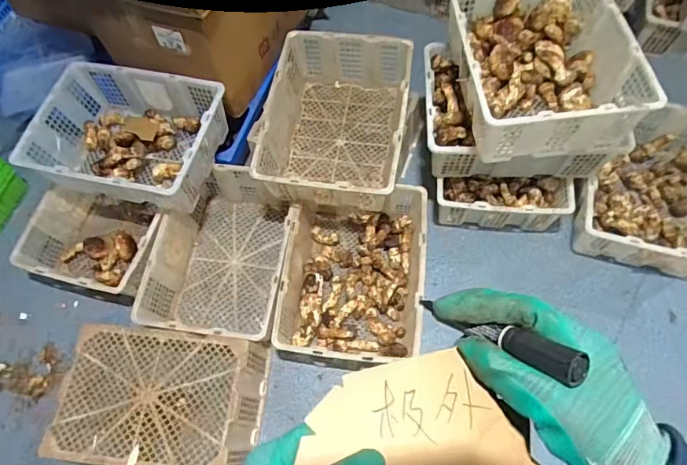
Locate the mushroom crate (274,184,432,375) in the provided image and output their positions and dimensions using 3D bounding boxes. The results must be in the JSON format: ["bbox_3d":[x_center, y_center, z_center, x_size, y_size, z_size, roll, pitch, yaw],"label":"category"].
[{"bbox_3d":[0.028,0.105,1.232,0.354,0.142,0.477,6,66,6],"label":"mushroom crate"}]

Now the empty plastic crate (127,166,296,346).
[{"bbox_3d":[-0.318,0.064,1.277,0.352,0.158,0.468,8,66,7],"label":"empty plastic crate"}]

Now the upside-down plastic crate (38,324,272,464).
[{"bbox_3d":[-0.427,0.406,1.111,0.446,0.138,0.305,2,66,4],"label":"upside-down plastic crate"}]

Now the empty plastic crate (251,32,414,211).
[{"bbox_3d":[-0.018,-0.288,1.226,0.354,0.176,0.460,6,66,6],"label":"empty plastic crate"}]

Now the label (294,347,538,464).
[{"bbox_3d":[0.046,0.134,0.286,0.139,0.012,0.104,-6,68,-3],"label":"label"}]

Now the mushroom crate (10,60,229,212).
[{"bbox_3d":[-0.577,-0.249,1.265,0.454,0.193,0.355,14,67,10],"label":"mushroom crate"}]

